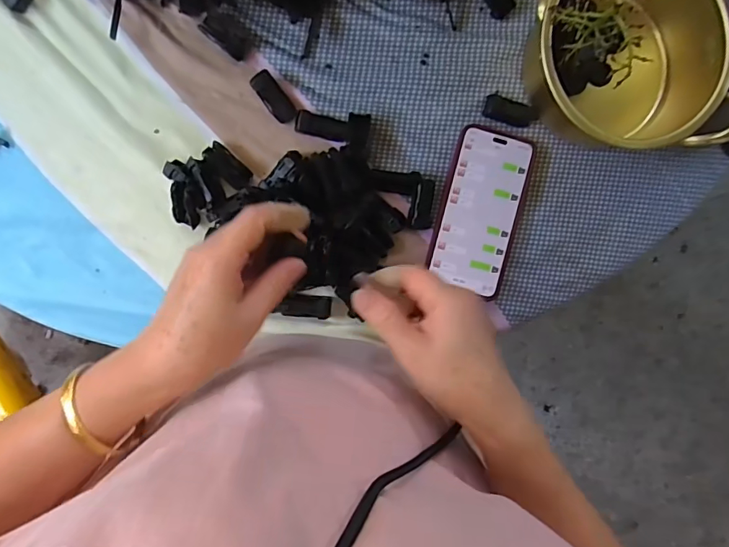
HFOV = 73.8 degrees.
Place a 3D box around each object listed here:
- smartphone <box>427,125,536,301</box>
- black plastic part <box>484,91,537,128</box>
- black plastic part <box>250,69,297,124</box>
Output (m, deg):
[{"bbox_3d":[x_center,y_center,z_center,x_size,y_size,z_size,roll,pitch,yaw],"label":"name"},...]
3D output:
[{"bbox_3d":[0.112,-0.061,0.467,0.078,0.016,0.150,15,93,-7],"label":"smartphone"},{"bbox_3d":[0.141,-0.156,0.466,0.052,0.007,0.026,14,94,-7],"label":"black plastic part"},{"bbox_3d":[-0.082,-0.160,0.438,0.022,0.013,0.048,-37,97,-1],"label":"black plastic part"}]

